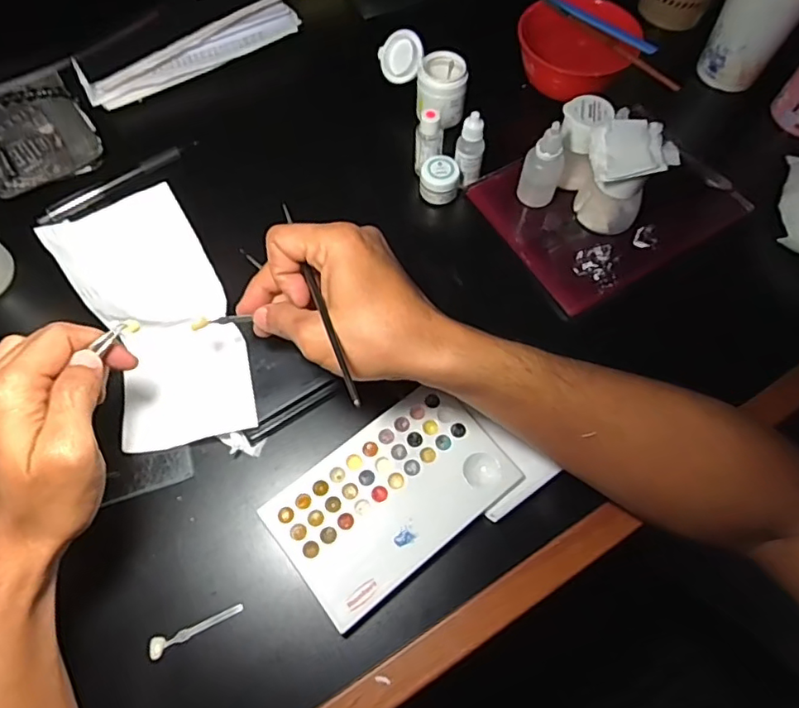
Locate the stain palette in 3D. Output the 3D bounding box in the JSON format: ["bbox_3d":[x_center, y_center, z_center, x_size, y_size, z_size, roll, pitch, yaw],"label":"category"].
[{"bbox_3d":[-0.004,0.091,0.369,0.149,0.005,0.092,-35,71,-17],"label":"stain palette"}]

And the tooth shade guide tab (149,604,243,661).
[{"bbox_3d":[-0.122,0.167,0.341,0.054,0.009,0.012,-18,67,-10],"label":"tooth shade guide tab"}]

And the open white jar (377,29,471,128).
[{"bbox_3d":[0.024,-0.252,0.521,0.046,0.061,0.094,-31,70,-16],"label":"open white jar"}]

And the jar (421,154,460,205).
[{"bbox_3d":[0.035,-0.151,0.483,0.031,0.025,0.035,5,65,1],"label":"jar"}]

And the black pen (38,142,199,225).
[{"bbox_3d":[-0.243,-0.151,0.495,0.145,0.012,0.014,-34,70,-16],"label":"black pen"}]

